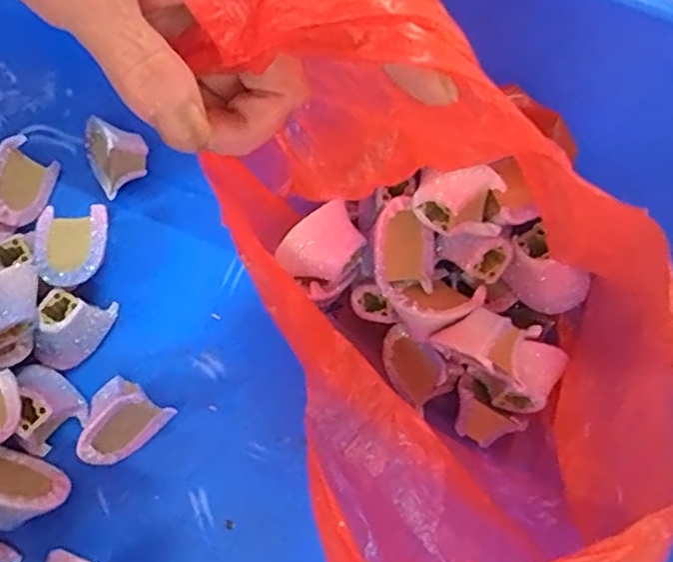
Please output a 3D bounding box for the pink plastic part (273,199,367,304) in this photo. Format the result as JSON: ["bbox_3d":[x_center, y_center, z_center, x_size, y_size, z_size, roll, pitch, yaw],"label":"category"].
[{"bbox_3d":[-0.006,-0.016,0.339,0.037,0.032,0.046,42,80,7],"label":"pink plastic part"}]

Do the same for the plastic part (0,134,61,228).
[{"bbox_3d":[-0.215,-0.065,0.409,0.029,0.041,0.055,0,65,34],"label":"plastic part"}]

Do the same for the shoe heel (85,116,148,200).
[{"bbox_3d":[-0.150,-0.088,0.407,0.040,0.039,0.051,-34,80,-8],"label":"shoe heel"}]

